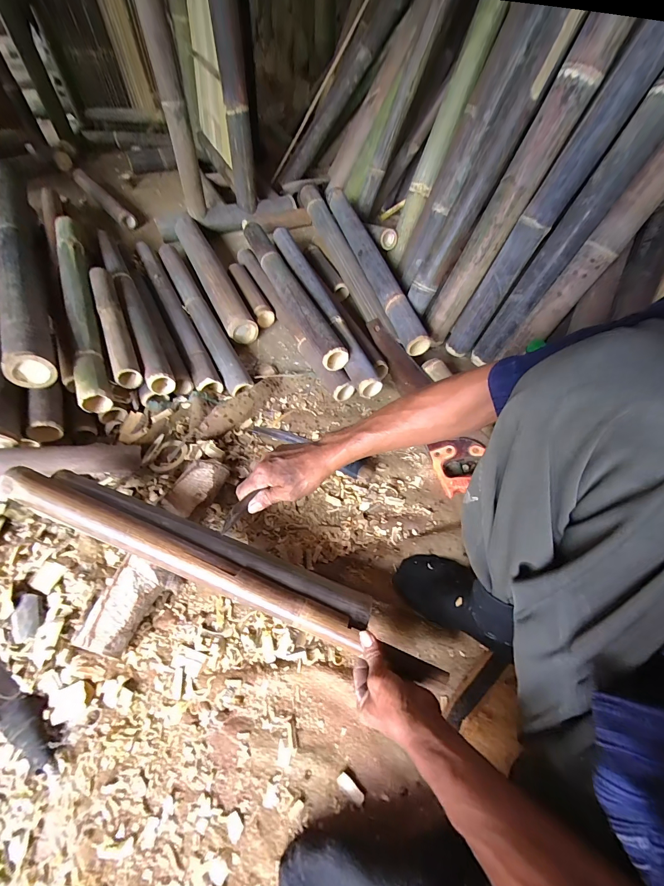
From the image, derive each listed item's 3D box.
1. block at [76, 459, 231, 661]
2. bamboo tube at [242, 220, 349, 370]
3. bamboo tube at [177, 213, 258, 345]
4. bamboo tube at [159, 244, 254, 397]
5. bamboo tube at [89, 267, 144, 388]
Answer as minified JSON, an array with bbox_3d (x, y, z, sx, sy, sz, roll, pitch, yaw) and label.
[{"bbox_3d":[-0.277,0.174,0.577,0.080,0.063,0.323,16,57,6],"label":"block"},{"bbox_3d":[-0.124,-0.433,0.932,0.074,0.066,0.653,-20,60,-17],"label":"bamboo tube"},{"bbox_3d":[-0.369,-0.516,1.031,0.082,0.075,0.584,-23,61,-18],"label":"bamboo tube"},{"bbox_3d":[-0.367,-0.365,0.945,0.067,0.062,0.650,-24,61,-19],"label":"bamboo tube"},{"bbox_3d":[-0.497,-0.275,0.781,0.054,0.063,0.368,-20,60,-17],"label":"bamboo tube"}]

